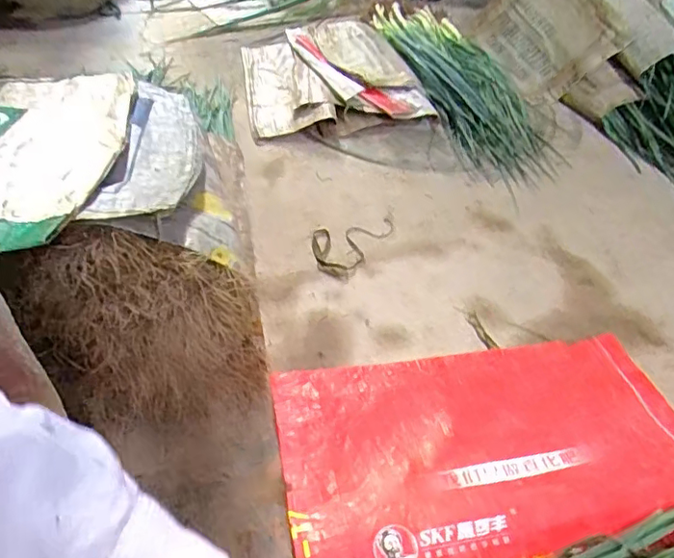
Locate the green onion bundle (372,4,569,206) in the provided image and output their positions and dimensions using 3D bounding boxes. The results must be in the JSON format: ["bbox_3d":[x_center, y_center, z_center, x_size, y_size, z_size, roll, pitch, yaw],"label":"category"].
[{"bbox_3d":[0.341,-0.497,1.479,0.287,0.118,0.770,-10,47,-17],"label":"green onion bundle"}]

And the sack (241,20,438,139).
[{"bbox_3d":[-0.020,-0.536,1.485,0.423,0.117,0.459,-4,45,-12],"label":"sack"}]

